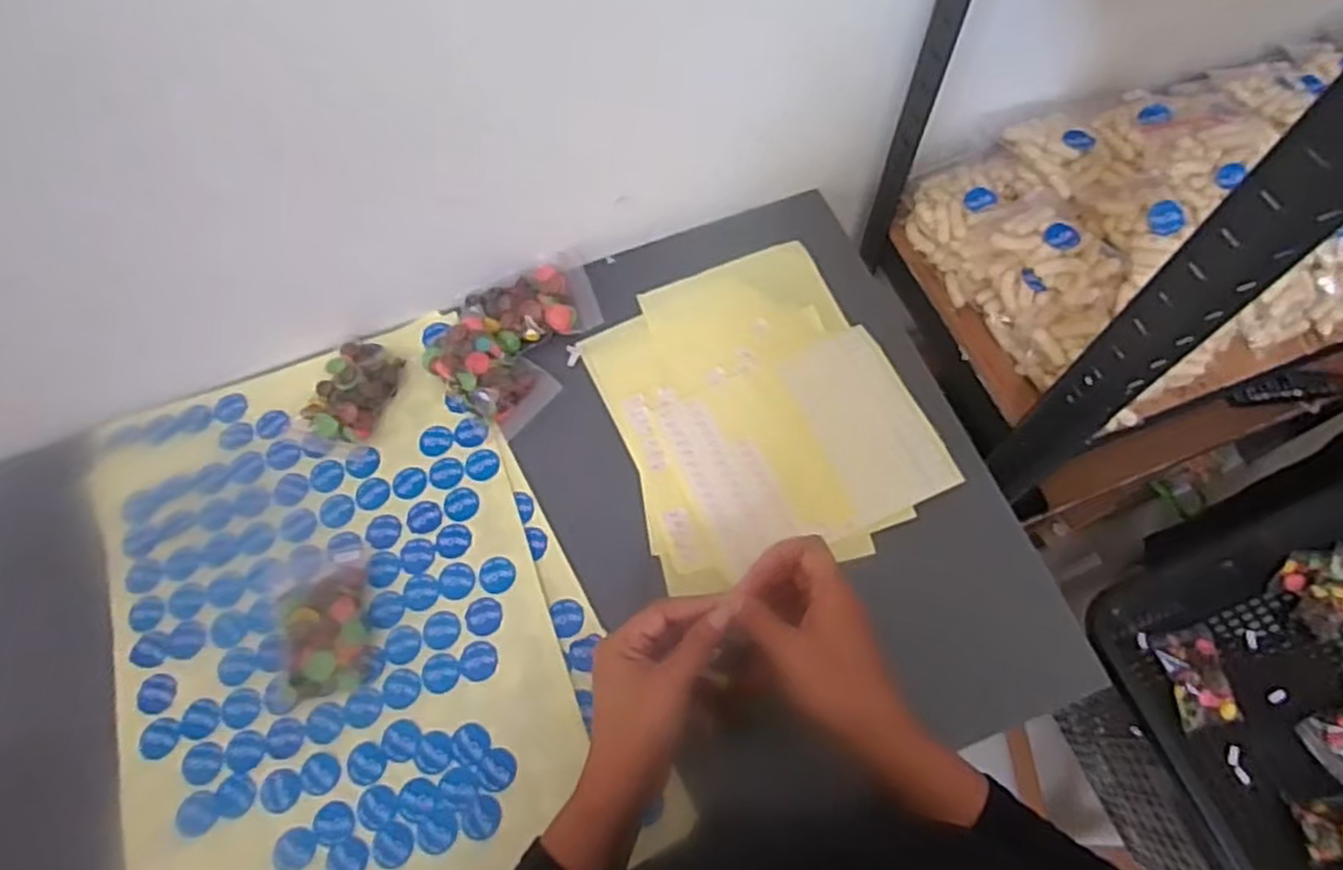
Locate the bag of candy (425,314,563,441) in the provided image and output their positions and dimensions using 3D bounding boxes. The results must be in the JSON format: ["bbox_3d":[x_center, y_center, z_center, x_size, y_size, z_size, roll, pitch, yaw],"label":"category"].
[{"bbox_3d":[-0.156,-0.057,0.663,0.110,0.029,0.072,40,74,17],"label":"bag of candy"}]

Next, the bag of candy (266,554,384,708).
[{"bbox_3d":[-0.270,0.147,0.584,0.081,0.024,0.104,-16,67,-5],"label":"bag of candy"}]

